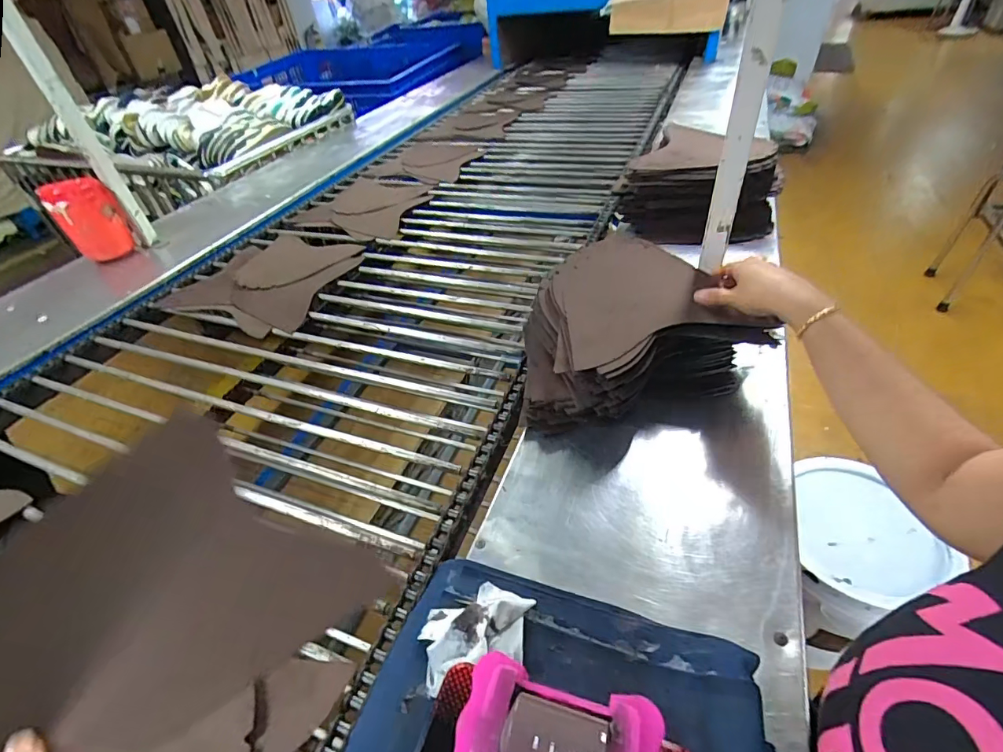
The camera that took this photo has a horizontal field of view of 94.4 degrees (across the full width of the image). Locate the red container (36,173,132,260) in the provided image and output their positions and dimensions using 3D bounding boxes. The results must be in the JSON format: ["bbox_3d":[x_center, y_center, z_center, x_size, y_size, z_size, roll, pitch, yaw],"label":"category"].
[{"bbox_3d":[-0.903,-0.344,1.026,0.058,0.160,0.114,27,52,30],"label":"red container"}]

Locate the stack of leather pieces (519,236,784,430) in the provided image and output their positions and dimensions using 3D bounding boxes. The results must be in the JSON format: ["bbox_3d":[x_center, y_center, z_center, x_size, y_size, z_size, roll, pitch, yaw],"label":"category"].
[{"bbox_3d":[0.169,-0.062,0.614,0.270,0.099,0.273,0,43,6],"label":"stack of leather pieces"}]

